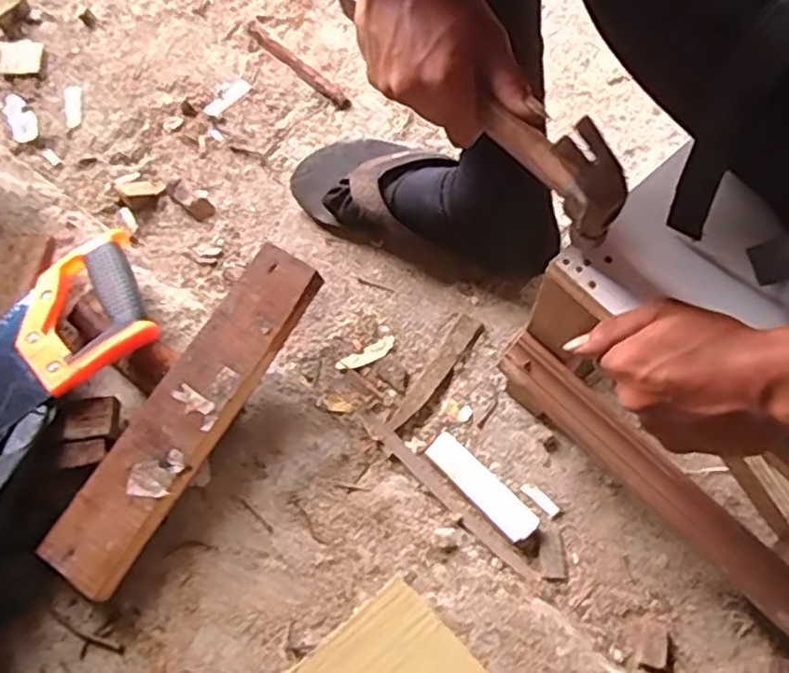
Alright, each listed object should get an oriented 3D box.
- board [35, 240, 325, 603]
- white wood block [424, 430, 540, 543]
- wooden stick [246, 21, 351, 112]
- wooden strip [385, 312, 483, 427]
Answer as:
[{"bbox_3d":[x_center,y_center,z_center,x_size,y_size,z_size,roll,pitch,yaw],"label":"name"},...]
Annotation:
[{"bbox_3d":[-0.171,0.061,0.559,0.065,0.021,0.309,31,78,9],"label":"board"},{"bbox_3d":[0.075,0.129,0.587,0.030,0.012,0.111,-42,72,-14],"label":"white wood block"},{"bbox_3d":[-0.115,-0.319,0.792,0.020,0.006,0.179,-42,72,-14],"label":"wooden stick"},{"bbox_3d":[0.037,0.035,0.639,0.022,0.007,0.133,33,72,14],"label":"wooden strip"}]

